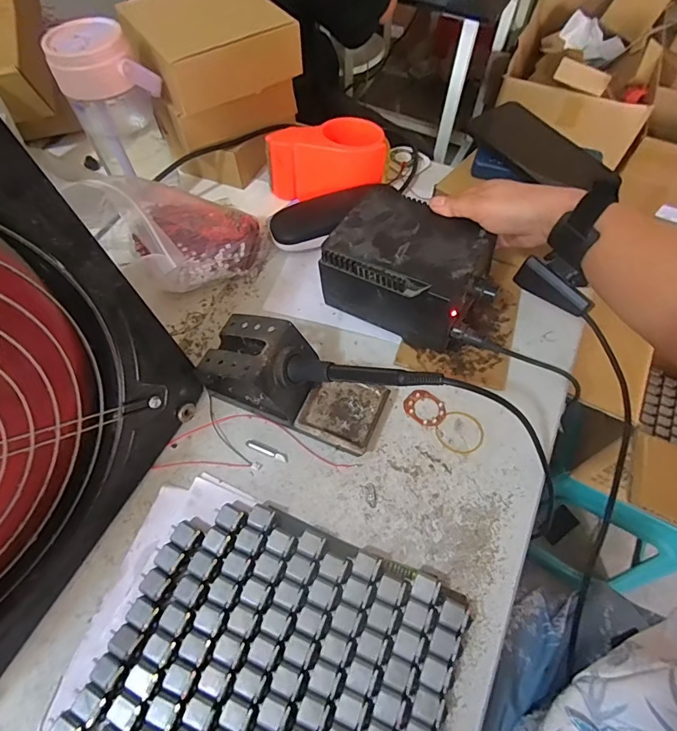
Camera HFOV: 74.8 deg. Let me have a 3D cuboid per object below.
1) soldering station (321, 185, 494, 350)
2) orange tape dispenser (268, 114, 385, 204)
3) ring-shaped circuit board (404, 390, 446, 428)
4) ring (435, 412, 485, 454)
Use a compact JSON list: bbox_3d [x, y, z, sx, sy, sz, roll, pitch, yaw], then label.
[{"bbox_3d":[0.076,-0.099,0.443,0.157,0.083,0.110,28,64,16],"label":"soldering station"},{"bbox_3d":[-0.013,-0.254,0.548,0.143,0.065,0.070,-8,60,-4],"label":"orange tape dispenser"},{"bbox_3d":[0.084,0.040,0.426,0.040,0.004,0.032,38,67,20],"label":"ring-shaped circuit board"},{"bbox_3d":[0.115,0.062,0.414,0.042,0.004,0.041,0,60,0],"label":"ring"}]

